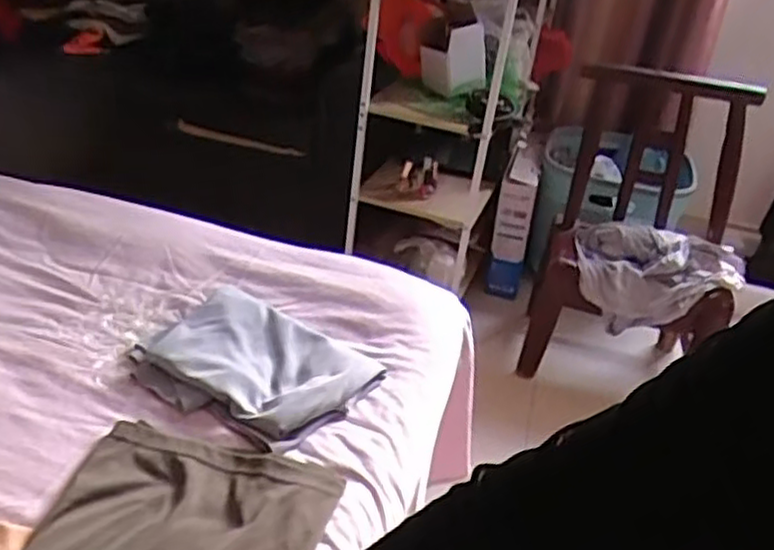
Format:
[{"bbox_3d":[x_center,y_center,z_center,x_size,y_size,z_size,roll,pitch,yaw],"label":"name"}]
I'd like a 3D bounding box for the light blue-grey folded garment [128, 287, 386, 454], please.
[{"bbox_3d":[-0.160,0.096,0.867,0.256,0.032,0.214,28,37,29],"label":"light blue-grey folded garment"}]

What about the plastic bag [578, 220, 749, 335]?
[{"bbox_3d":[0.626,0.006,1.730,0.372,0.175,0.233,7,32,-2],"label":"plastic bag"}]

